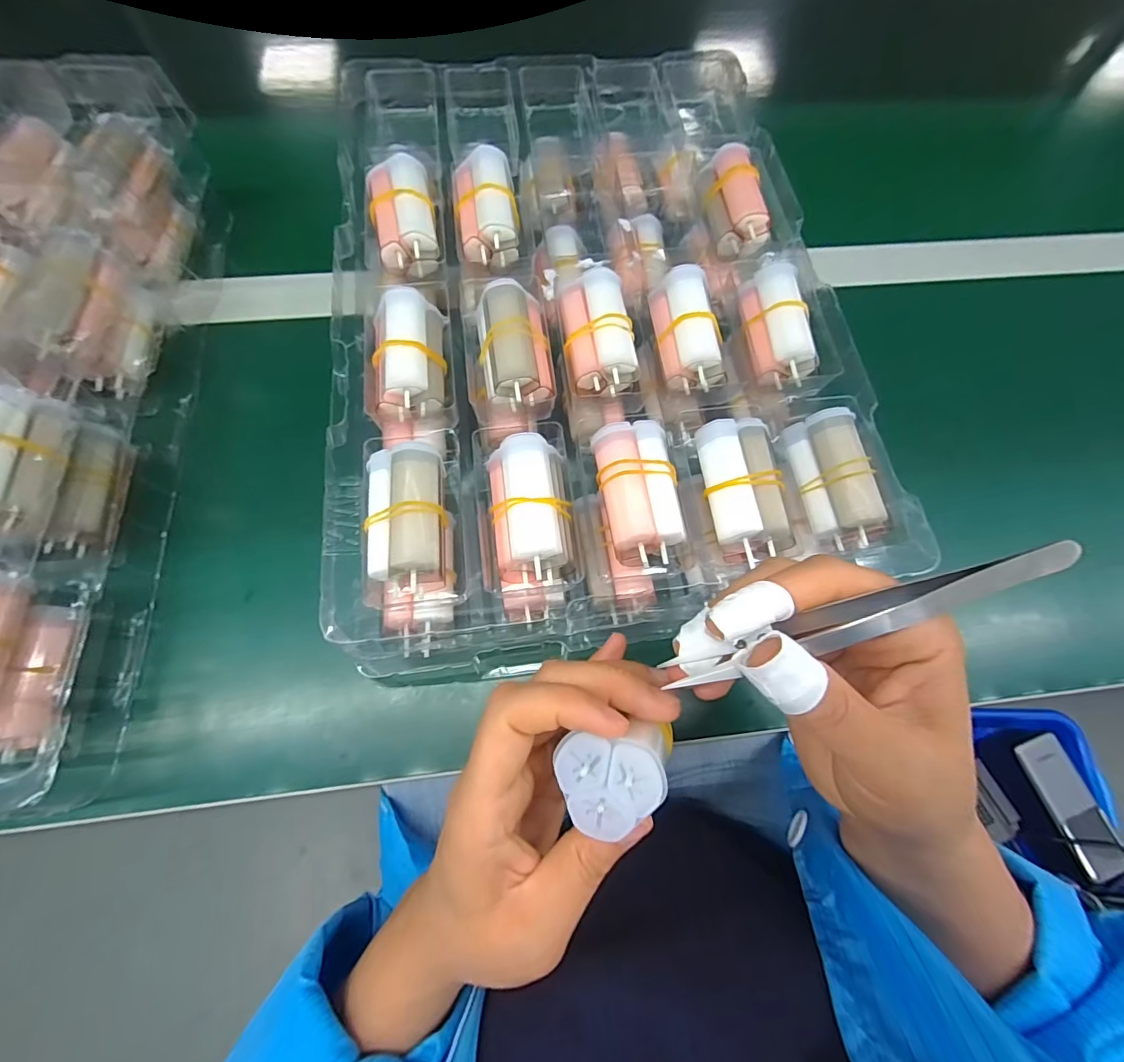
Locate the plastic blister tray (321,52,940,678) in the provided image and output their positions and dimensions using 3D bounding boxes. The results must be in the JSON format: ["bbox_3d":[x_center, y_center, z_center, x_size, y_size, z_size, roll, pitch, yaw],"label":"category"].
[{"bbox_3d":[0.006,-0.136,0.300,0.277,0.071,0.398,-8,71,-4],"label":"plastic blister tray"}]

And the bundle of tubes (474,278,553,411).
[{"bbox_3d":[-0.026,-0.099,0.262,0.036,0.026,0.064,-7,71,-4],"label":"bundle of tubes"}]

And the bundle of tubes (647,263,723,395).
[{"bbox_3d":[0.068,-0.113,0.270,0.029,0.023,0.065,-5,71,-3],"label":"bundle of tubes"}]

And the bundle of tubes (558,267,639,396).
[{"bbox_3d":[0.019,-0.106,0.266,0.035,0.026,0.065,-8,71,-4],"label":"bundle of tubes"}]

